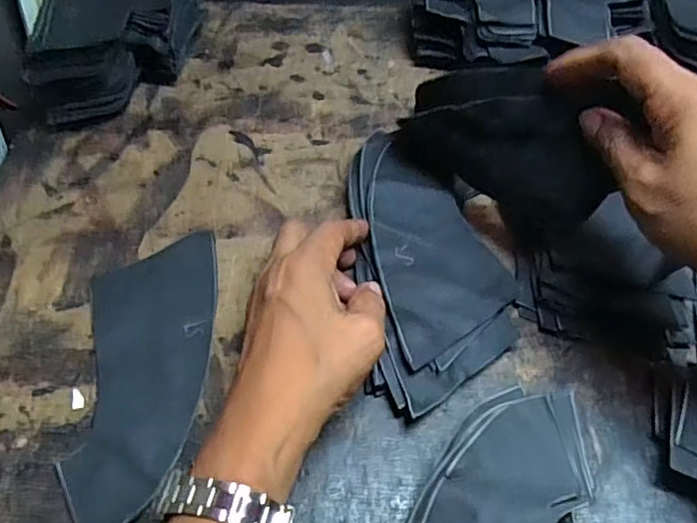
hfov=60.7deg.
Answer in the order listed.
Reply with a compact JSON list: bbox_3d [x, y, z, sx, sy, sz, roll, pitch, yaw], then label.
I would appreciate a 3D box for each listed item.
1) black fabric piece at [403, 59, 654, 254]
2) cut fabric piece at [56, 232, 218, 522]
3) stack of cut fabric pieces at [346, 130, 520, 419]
[{"bbox_3d":[0.084,-0.074,0.344,0.139,0.091,0.037,37,62,23],"label":"black fabric piece"},{"bbox_3d":[-0.109,0.056,0.321,0.067,0.004,0.170,-4,54,-4],"label":"cut fabric piece"},{"bbox_3d":[0.047,-0.004,0.357,0.082,0.019,0.185,-6,56,-5],"label":"stack of cut fabric pieces"}]

